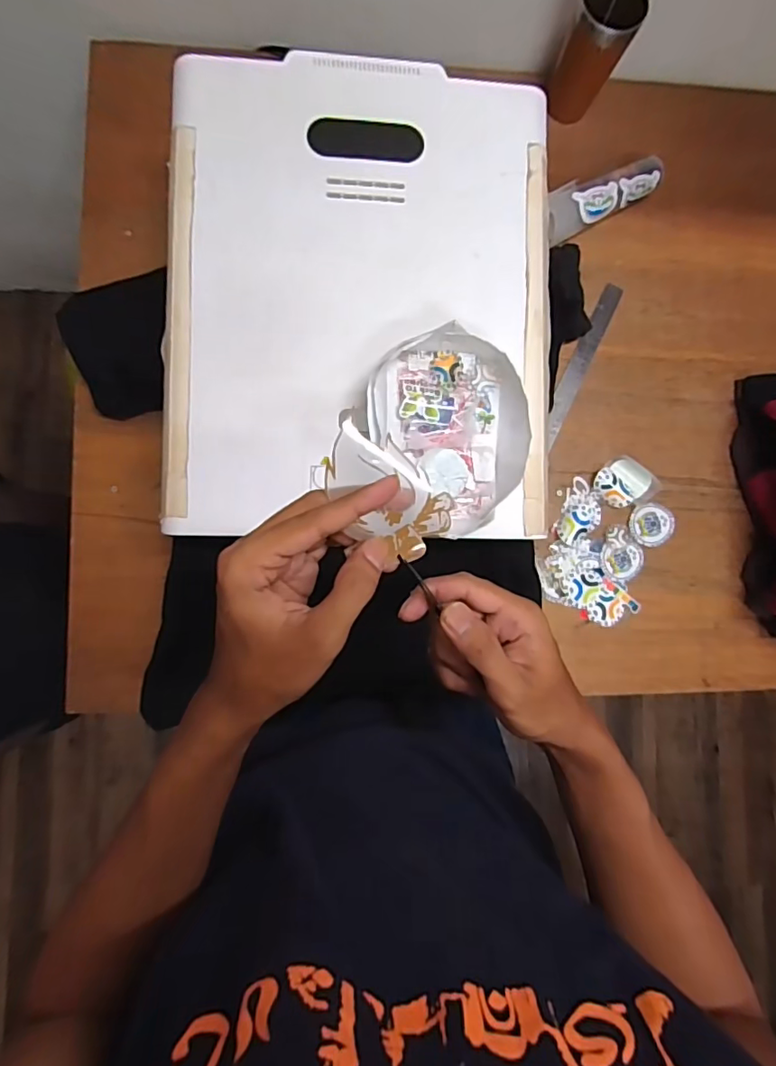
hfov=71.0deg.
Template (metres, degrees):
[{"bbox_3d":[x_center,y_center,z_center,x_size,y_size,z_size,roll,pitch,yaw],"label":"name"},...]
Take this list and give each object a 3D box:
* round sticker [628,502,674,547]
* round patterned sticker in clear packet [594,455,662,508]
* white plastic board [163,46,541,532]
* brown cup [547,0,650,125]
[{"bbox_3d":[0.366,-0.011,0.754,0.063,0.008,0.060,0,85,-6],"label":"round sticker"},{"bbox_3d":[0.331,-0.070,0.750,0.078,0.016,0.069,-37,89,-7],"label":"round patterned sticker in clear packet"},{"bbox_3d":[-0.024,-0.251,0.569,0.395,0.023,0.498,1,85,-5],"label":"white plastic board"},{"bbox_3d":[0.269,-0.635,0.718,0.074,0.139,0.075,0,85,-6],"label":"brown cup"}]

